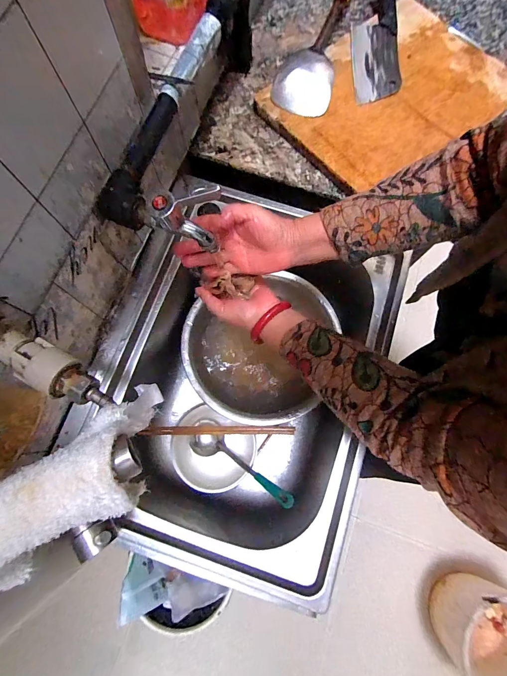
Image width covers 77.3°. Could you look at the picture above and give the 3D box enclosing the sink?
[{"bbox_3d":[-0.017,0.056,0.537,0.388,0.191,0.524,20,75,3],"label":"sink"}]

